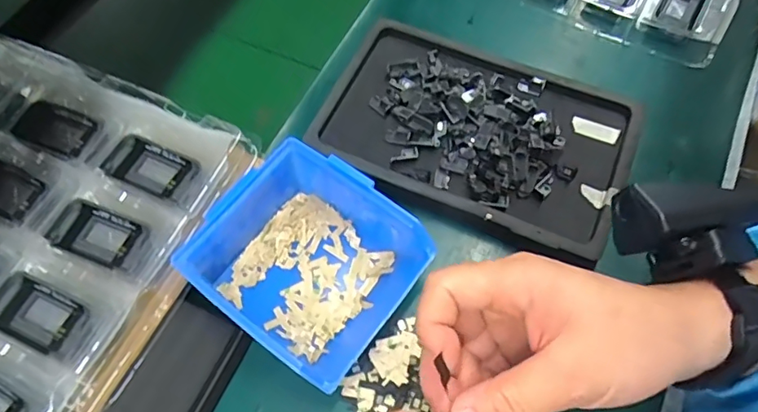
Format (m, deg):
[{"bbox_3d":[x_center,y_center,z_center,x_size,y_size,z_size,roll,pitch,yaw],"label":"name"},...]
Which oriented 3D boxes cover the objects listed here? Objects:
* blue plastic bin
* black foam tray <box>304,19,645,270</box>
[{"bbox_3d":[-0.050,0.038,0.368,0.135,0.066,0.124,35,70,18],"label":"blue plastic bin"},{"bbox_3d":[0.077,-0.063,0.432,0.243,0.025,0.157,21,66,13],"label":"black foam tray"}]

